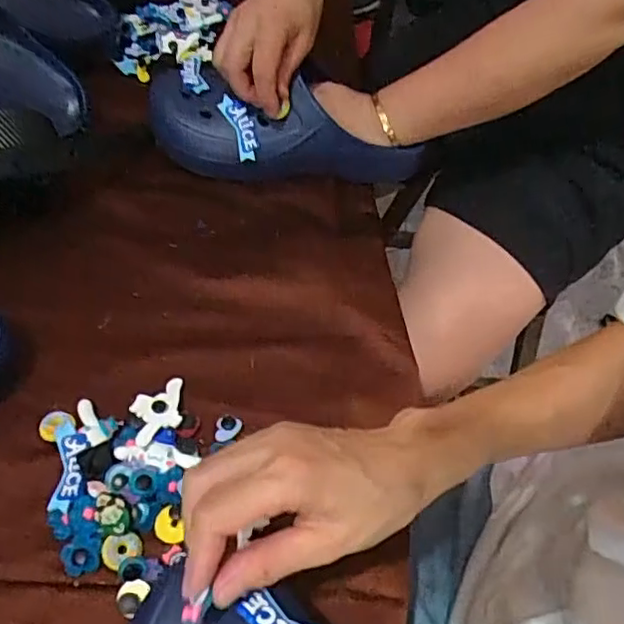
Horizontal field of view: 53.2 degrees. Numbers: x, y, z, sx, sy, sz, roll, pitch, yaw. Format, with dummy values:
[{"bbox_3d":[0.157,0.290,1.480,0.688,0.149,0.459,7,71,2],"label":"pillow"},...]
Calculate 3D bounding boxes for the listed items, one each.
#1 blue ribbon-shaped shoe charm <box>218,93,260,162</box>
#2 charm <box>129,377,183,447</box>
[{"bbox_3d":[-0.067,-0.172,0.578,0.024,0.006,0.061,-22,93,17],"label":"blue ribbon-shaped shoe charm"},{"bbox_3d":[-0.111,0.068,0.444,0.035,0.004,0.056,-3,51,-9],"label":"charm"}]

